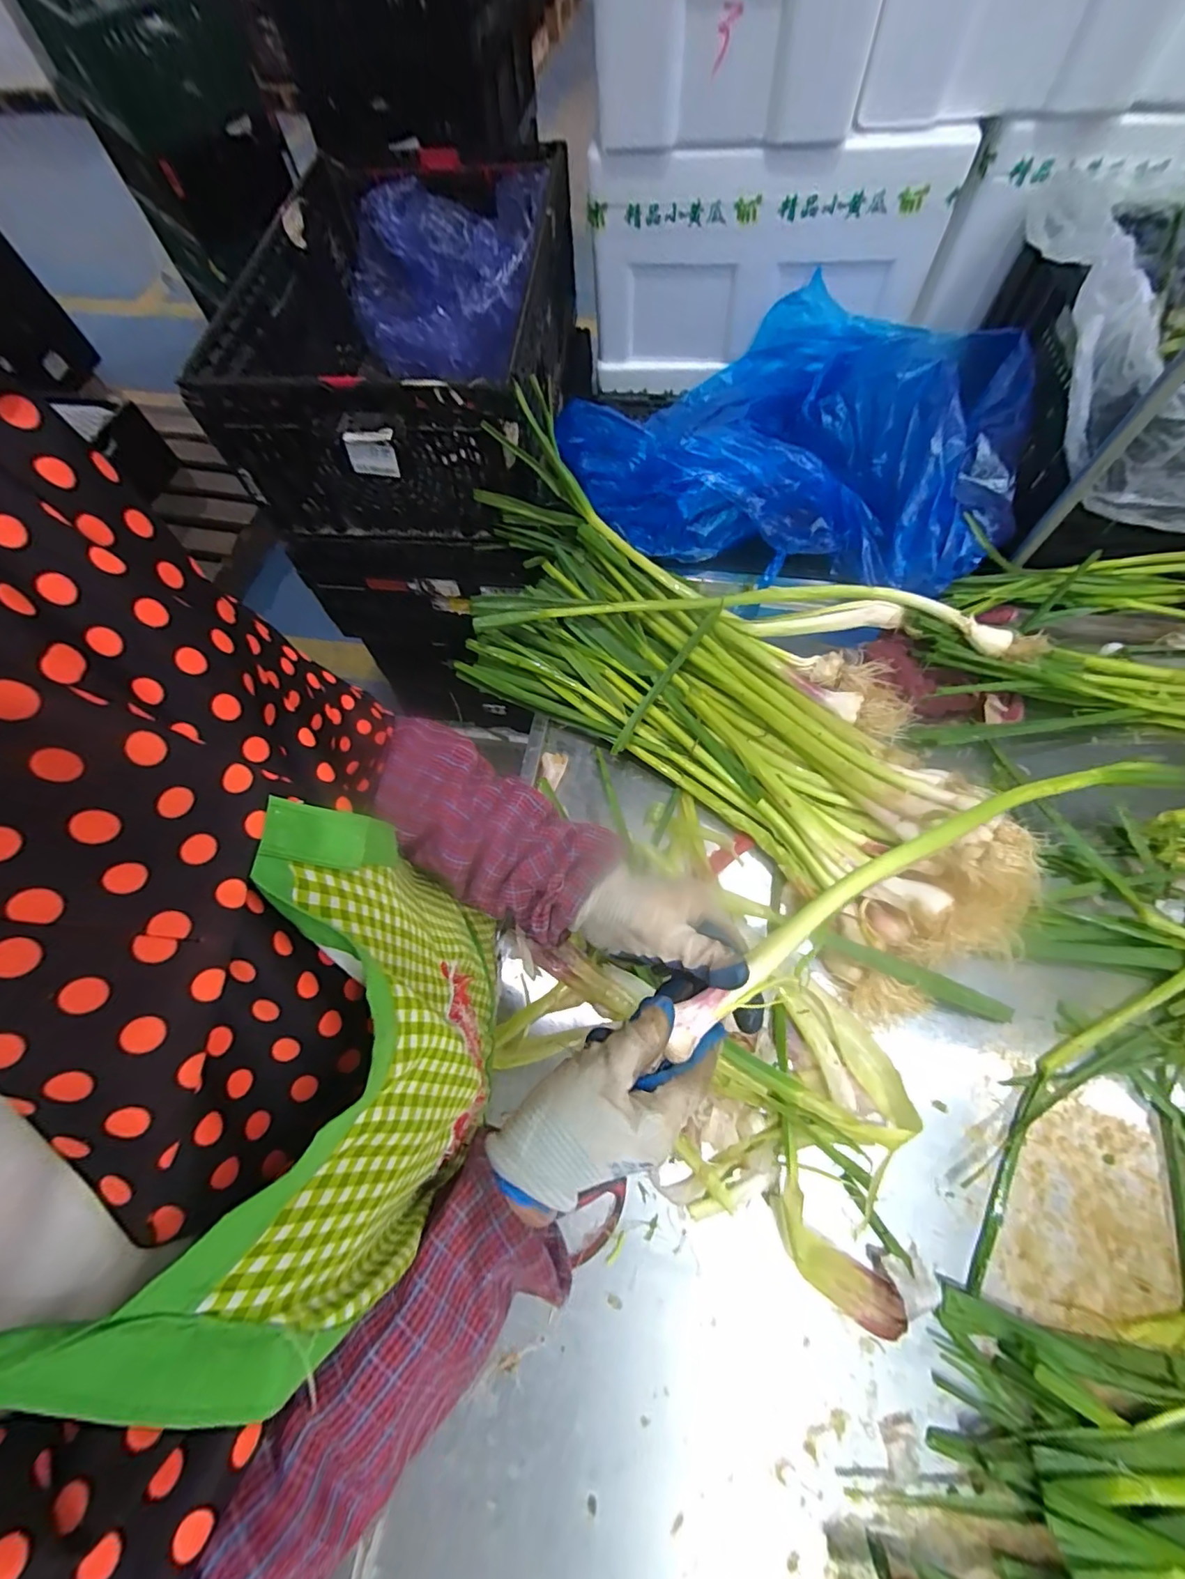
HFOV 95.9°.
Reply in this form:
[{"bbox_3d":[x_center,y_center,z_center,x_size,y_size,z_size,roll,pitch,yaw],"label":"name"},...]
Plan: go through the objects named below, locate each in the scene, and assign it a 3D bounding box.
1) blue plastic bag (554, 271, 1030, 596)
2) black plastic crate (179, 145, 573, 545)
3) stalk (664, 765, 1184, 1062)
[{"bbox_3d":[0.261,-0.482,0.699,0.520,0.149,0.442,13,67,9],"label":"blue plastic bag"},{"bbox_3d":[-0.266,-0.683,0.810,0.433,0.204,0.610,4,66,5],"label":"black plastic crate"},{"bbox_3d":[0.267,0.053,0.390,0.497,0.032,0.054,-23,67,-13],"label":"stalk"}]

